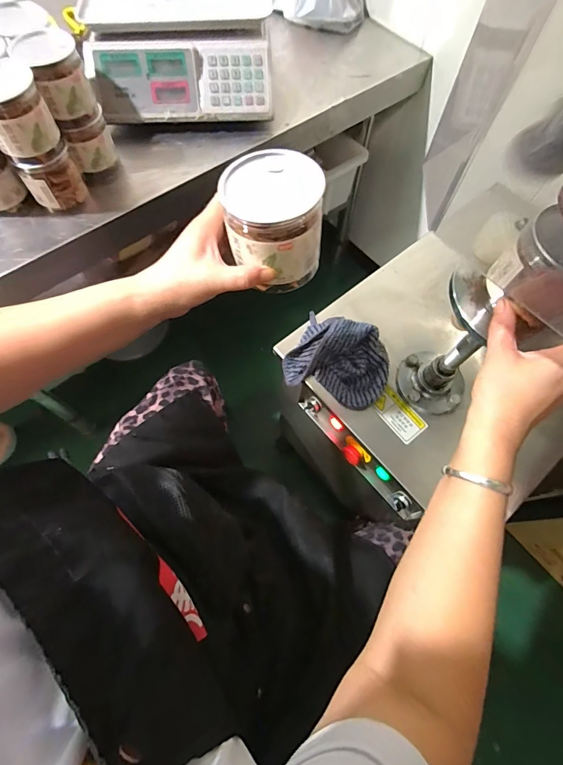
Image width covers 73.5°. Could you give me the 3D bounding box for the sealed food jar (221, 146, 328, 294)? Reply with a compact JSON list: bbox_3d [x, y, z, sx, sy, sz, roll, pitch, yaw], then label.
[{"bbox_3d":[-0.008,-0.146,0.341,0.082,0.076,0.092,-5,67,-4],"label":"sealed food jar"}]

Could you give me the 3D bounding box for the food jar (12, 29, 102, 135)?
[{"bbox_3d":[-0.329,-0.446,0.562,0.076,0.090,0.083,1,67,-2],"label":"food jar"}]

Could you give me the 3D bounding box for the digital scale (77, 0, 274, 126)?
[{"bbox_3d":[-0.192,-0.646,0.724,0.324,0.134,0.332,-6,67,-5],"label":"digital scale"}]

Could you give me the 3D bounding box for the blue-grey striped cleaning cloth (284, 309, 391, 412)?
[{"bbox_3d":[0.093,-0.041,0.613,0.157,0.053,0.133,23,68,8],"label":"blue-grey striped cleaning cloth"}]

